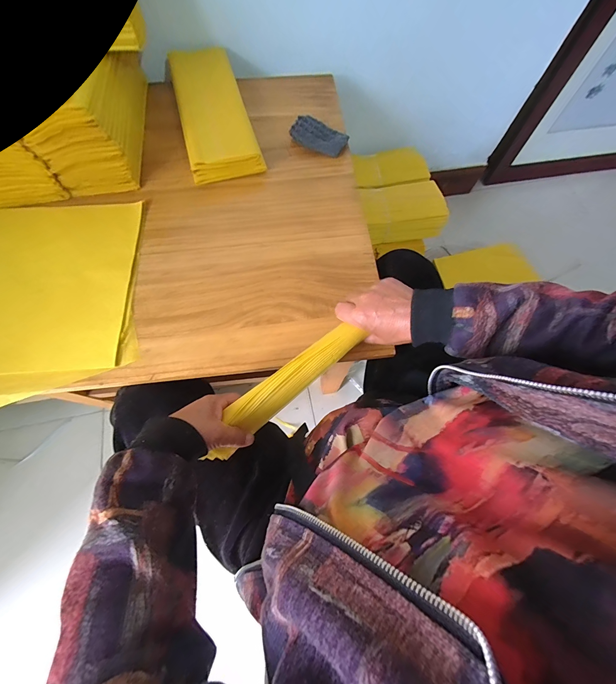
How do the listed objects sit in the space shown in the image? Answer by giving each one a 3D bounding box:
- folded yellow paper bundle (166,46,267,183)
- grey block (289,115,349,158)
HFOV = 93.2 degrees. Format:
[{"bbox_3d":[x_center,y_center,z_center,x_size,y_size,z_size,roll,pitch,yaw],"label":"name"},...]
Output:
[{"bbox_3d":[-0.180,-0.438,0.555,0.132,0.053,0.306,-15,72,-6],"label":"folded yellow paper bundle"},{"bbox_3d":[0.020,-0.389,0.553,0.106,0.030,0.047,27,73,7],"label":"grey block"}]

